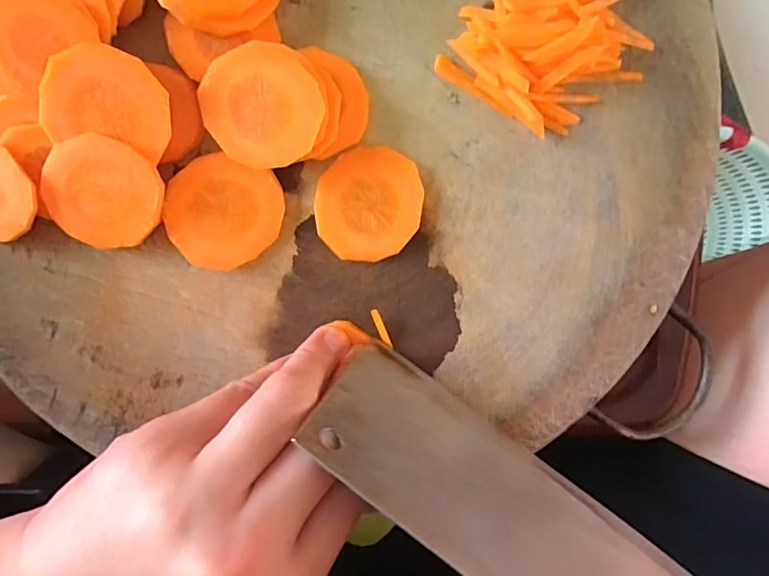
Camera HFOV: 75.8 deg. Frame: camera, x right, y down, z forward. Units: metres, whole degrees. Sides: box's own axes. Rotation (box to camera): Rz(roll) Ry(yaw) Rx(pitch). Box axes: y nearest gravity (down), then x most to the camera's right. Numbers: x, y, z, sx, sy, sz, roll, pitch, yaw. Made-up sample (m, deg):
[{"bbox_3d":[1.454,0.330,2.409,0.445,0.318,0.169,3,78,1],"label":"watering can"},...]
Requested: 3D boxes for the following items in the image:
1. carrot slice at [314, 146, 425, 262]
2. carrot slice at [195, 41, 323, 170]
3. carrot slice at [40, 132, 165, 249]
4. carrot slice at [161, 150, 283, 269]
[{"bbox_3d":[-0.007,-0.036,0.214,0.044,0.005,0.047,6,95,-5],"label":"carrot slice"},{"bbox_3d":[-0.048,-0.072,0.194,0.046,0.004,0.045,0,99,2],"label":"carrot slice"},{"bbox_3d":[-0.111,-0.037,0.195,0.043,0.005,0.043,1,112,1],"label":"carrot slice"},{"bbox_3d":[-0.067,-0.031,0.208,0.044,0.009,0.045,0,96,-4],"label":"carrot slice"}]

